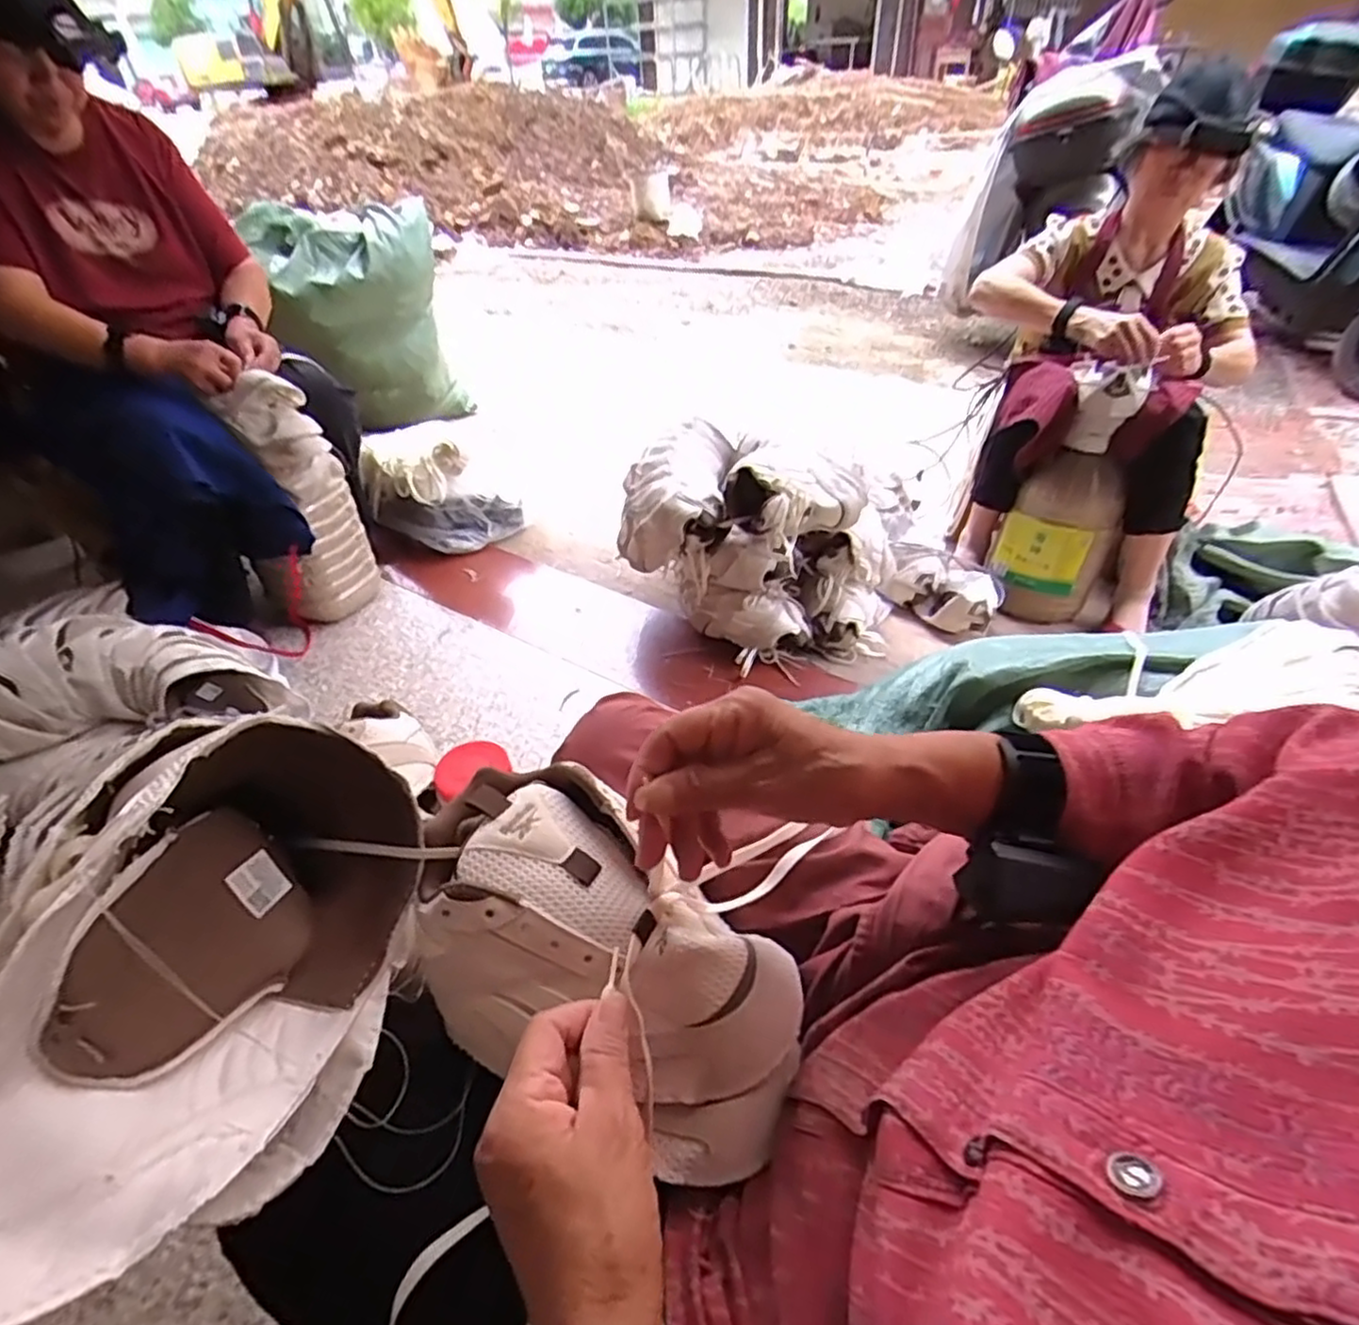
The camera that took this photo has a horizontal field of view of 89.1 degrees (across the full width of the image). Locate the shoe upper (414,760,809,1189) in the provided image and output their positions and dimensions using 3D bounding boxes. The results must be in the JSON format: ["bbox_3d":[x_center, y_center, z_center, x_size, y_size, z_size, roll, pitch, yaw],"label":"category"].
[{"bbox_3d":[-0.045,0.155,0.367,0.218,0.096,0.131,25,49,28],"label":"shoe upper"}]

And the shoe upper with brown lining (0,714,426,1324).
[{"bbox_3d":[-0.211,0.127,0.314,0.100,0.181,0.255,-9,41,15],"label":"shoe upper with brown lining"}]

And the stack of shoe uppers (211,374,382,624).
[{"bbox_3d":[-0.687,-0.284,1.248,0.177,0.436,0.145,-19,44,-17],"label":"stack of shoe uppers"}]

